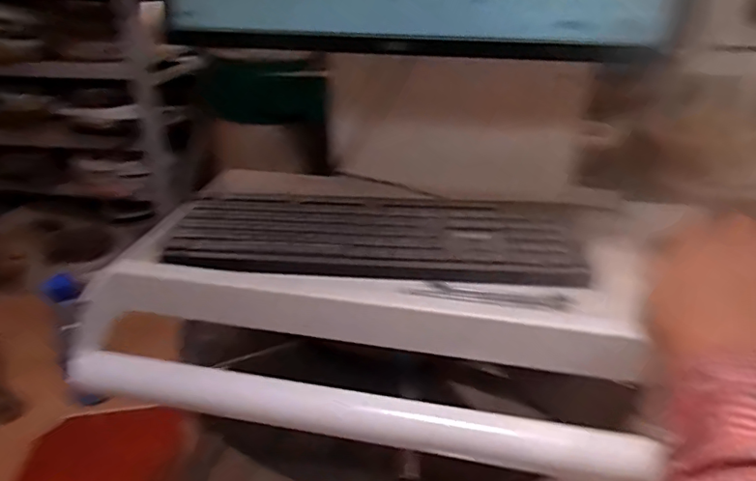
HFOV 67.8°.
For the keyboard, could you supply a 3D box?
[{"bbox_3d":[-0.003,-0.006,0.617,0.440,0.033,0.131,3,27,3],"label":"keyboard"}]

